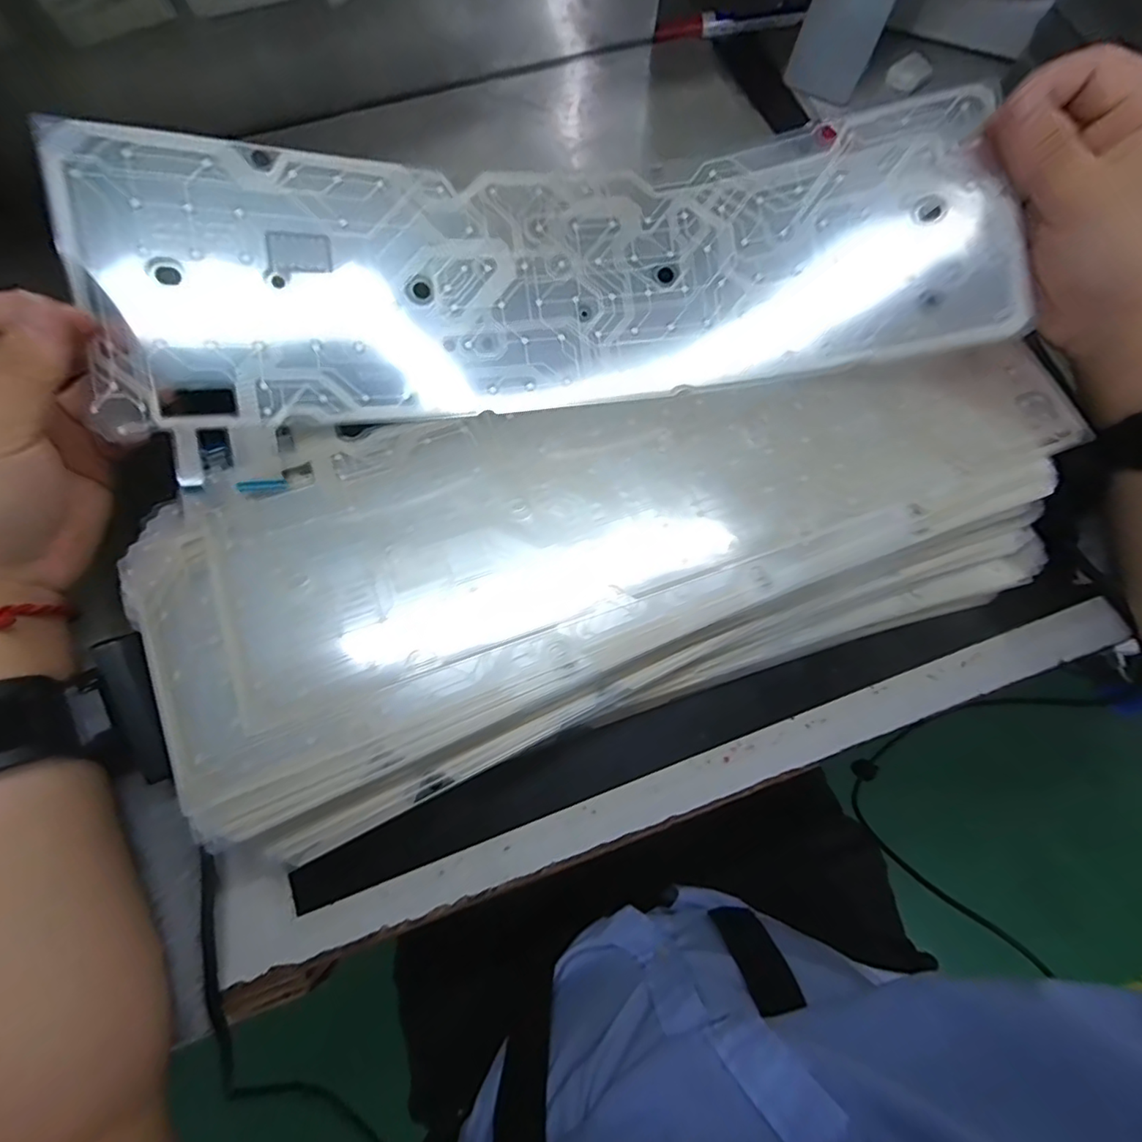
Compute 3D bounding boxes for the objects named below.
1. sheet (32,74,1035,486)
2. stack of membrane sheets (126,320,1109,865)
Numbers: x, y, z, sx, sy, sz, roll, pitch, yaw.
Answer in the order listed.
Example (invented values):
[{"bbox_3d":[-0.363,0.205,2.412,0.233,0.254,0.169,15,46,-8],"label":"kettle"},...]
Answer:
[{"bbox_3d":[-0.004,-0.144,0.271,0.406,0.072,0.120,-7,77,-5],"label":"sheet"},{"bbox_3d":[0.030,-0.014,0.290,0.440,0.059,0.166,-19,78,-5],"label":"stack of membrane sheets"}]

